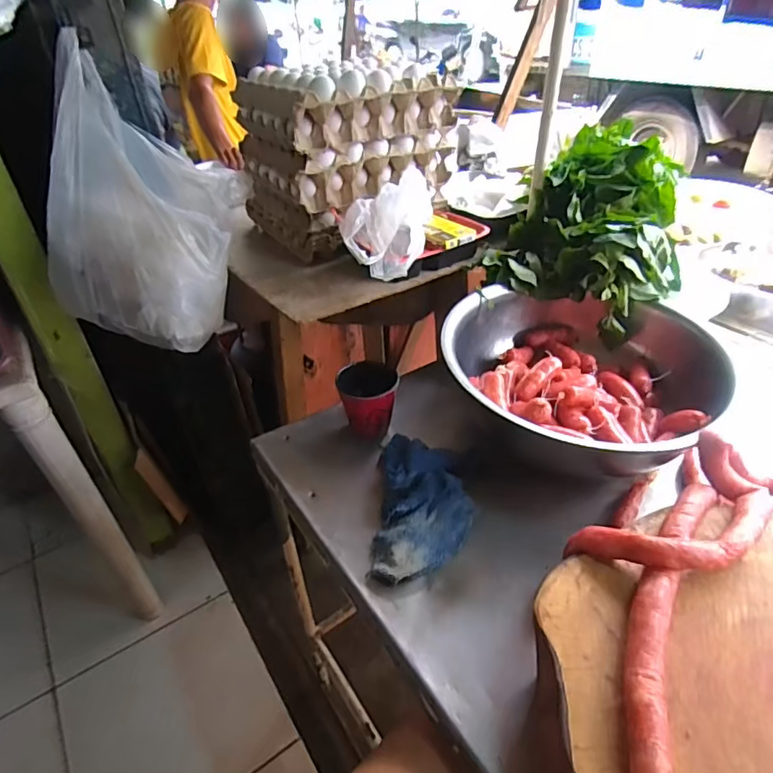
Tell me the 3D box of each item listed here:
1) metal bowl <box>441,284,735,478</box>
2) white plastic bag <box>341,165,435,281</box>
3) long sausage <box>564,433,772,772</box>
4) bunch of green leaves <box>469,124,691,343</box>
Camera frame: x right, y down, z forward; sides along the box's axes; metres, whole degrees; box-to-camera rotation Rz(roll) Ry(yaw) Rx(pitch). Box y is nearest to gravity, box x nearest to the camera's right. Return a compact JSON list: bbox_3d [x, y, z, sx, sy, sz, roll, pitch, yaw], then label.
[{"bbox_3d":[0.266,-0.025,0.741,0.347,0.111,0.347,-2,38,2],"label":"metal bowl"},{"bbox_3d":[0.002,-0.247,0.785,0.118,0.097,0.186,3,39,8],"label":"white plastic bag"},{"bbox_3d":[0.254,0.193,0.405,0.219,0.039,0.423,11,41,18],"label":"long sausage"},{"bbox_3d":[0.332,-0.261,0.845,0.277,0.202,0.317,28,48,33],"label":"bunch of green leaves"}]

